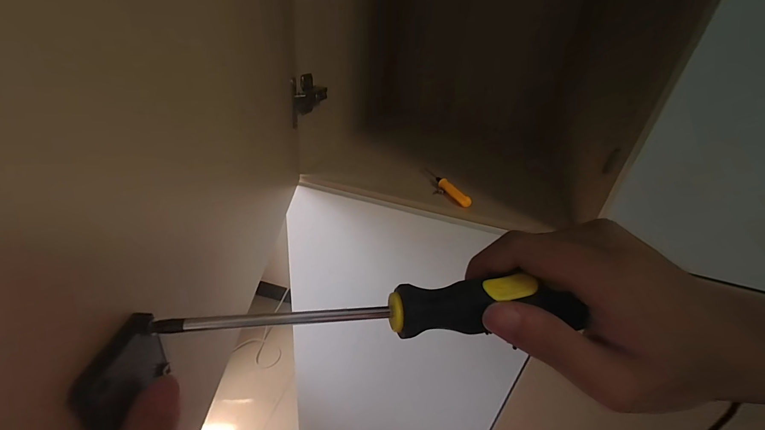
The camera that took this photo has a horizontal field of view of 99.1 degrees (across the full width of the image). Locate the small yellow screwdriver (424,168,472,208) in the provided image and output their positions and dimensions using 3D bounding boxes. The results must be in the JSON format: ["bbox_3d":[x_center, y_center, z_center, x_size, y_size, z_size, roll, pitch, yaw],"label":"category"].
[{"bbox_3d":[0.095,-0.044,0.497,0.011,0.017,0.117,-7,33,-22],"label":"small yellow screwdriver"}]

